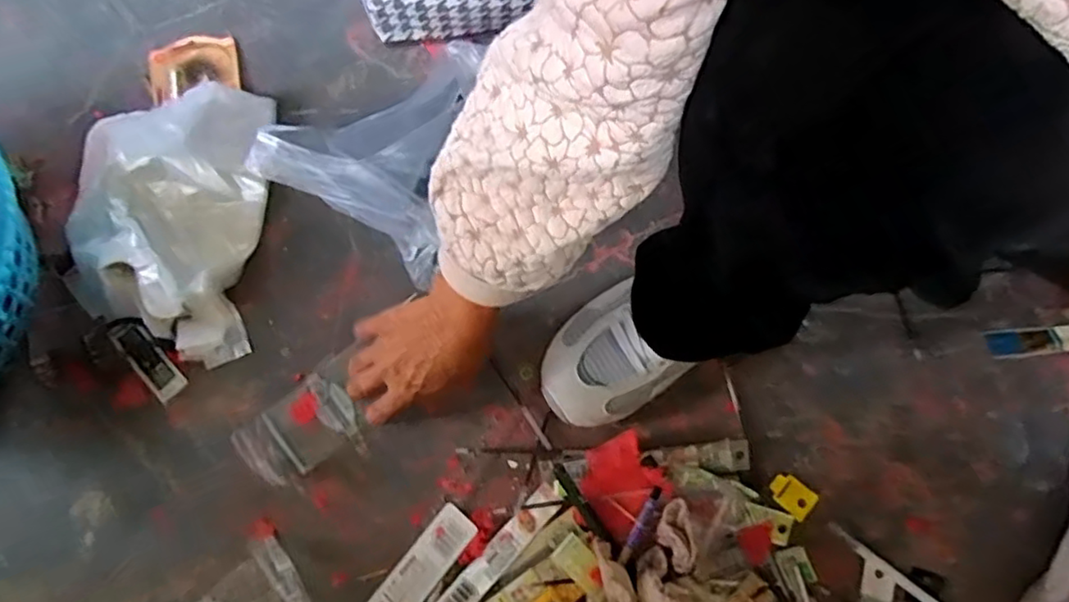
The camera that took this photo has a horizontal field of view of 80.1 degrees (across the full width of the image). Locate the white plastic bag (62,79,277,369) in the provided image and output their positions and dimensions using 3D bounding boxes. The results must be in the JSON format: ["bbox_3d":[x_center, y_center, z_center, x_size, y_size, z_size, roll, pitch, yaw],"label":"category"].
[{"bbox_3d":[-0.340,-0.079,0.577,0.171,0.047,0.258,3,74,1],"label":"white plastic bag"}]

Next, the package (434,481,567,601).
[{"bbox_3d":[-0.032,0.208,0.515,0.022,0.009,0.149,43,78,11],"label":"package"}]

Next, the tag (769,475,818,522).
[{"bbox_3d":[0.219,0.164,0.541,0.028,0.004,0.036,-44,78,-12],"label":"tag"}]

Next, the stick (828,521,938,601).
[{"bbox_3d":[0.305,0.231,0.516,0.144,0.012,0.011,38,77,10],"label":"stick"}]

